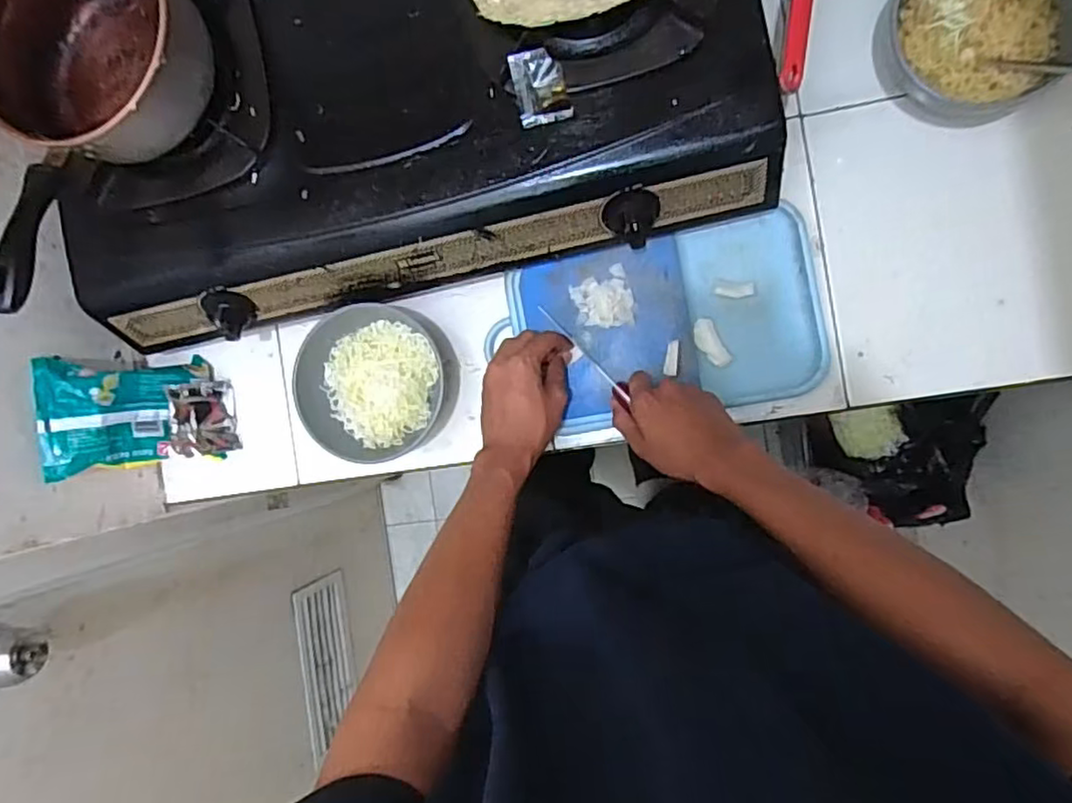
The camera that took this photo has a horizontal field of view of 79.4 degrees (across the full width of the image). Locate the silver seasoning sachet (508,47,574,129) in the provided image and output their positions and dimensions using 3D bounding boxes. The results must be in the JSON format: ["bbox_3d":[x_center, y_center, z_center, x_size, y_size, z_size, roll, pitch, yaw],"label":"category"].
[{"bbox_3d":[0.004,-0.270,0.556,0.045,0.005,0.058,-8,122,10],"label":"silver seasoning sachet"}]

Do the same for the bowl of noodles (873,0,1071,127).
[{"bbox_3d":[0.397,-0.331,0.574,0.140,0.075,0.147,-21,87,8],"label":"bowl of noodles"}]

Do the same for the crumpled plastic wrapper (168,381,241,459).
[{"bbox_3d":[-0.371,0.018,0.725,0.013,0.074,0.081,-6,92,34],"label":"crumpled plastic wrapper"}]

